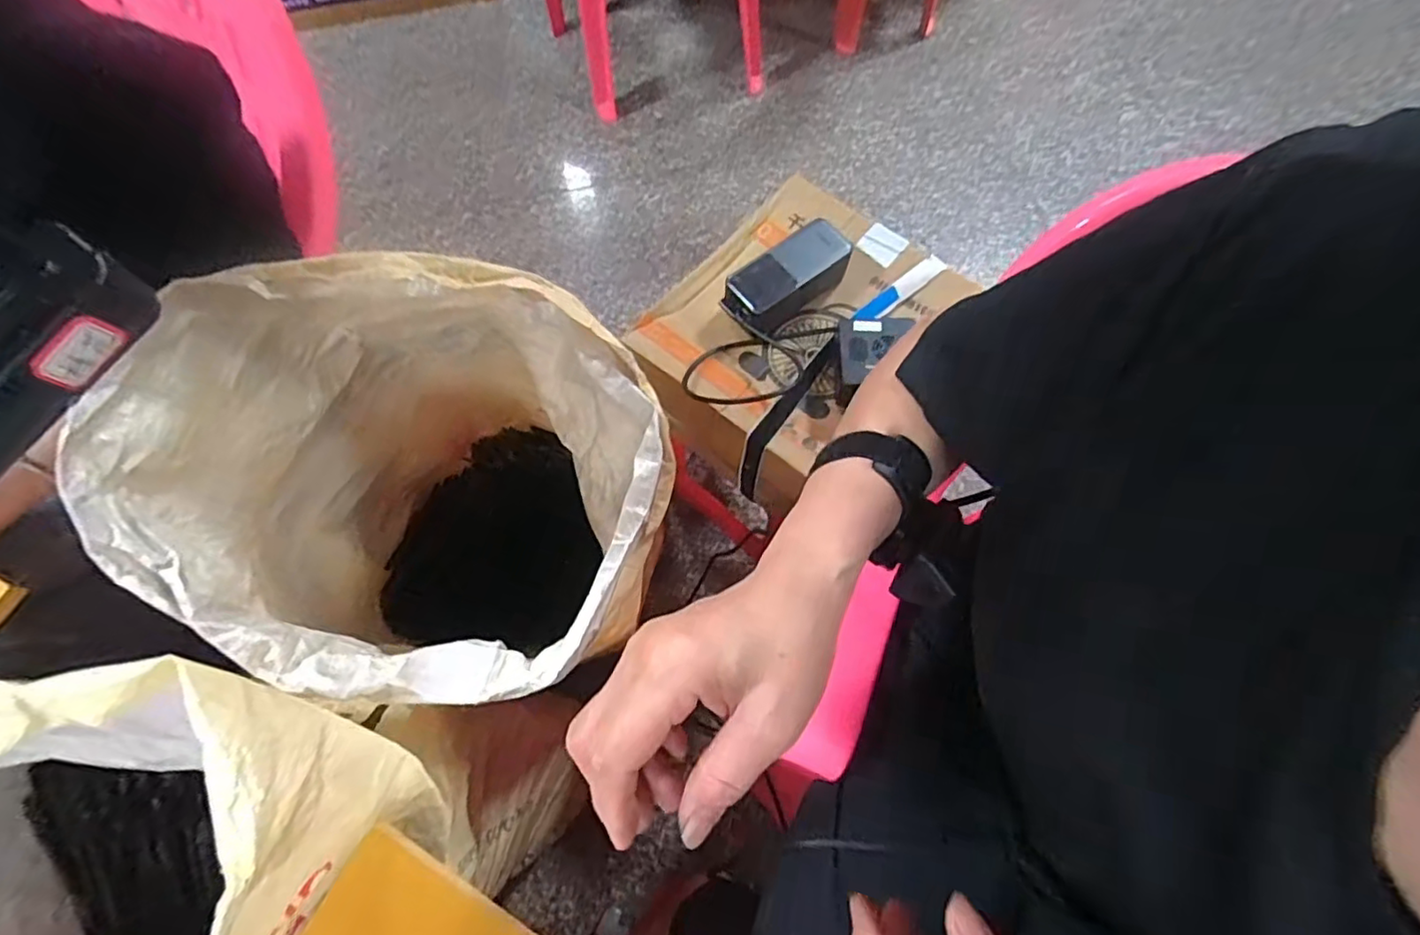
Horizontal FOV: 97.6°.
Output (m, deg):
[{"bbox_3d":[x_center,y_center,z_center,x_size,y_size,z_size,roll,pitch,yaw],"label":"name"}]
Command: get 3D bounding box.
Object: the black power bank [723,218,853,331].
[{"bbox_3d":[0.078,-0.191,0.632,0.135,0.050,0.058,-37,72,-13],"label":"black power bank"}]

